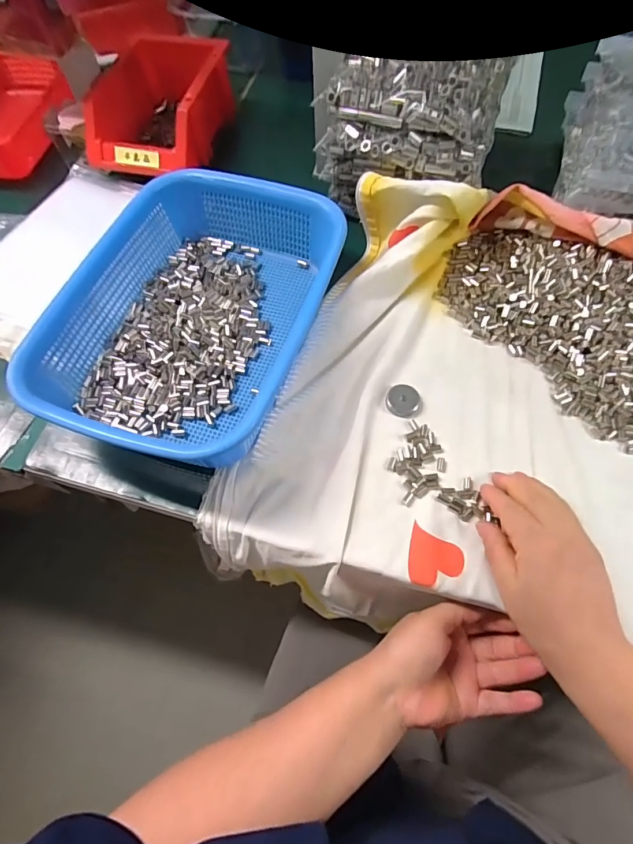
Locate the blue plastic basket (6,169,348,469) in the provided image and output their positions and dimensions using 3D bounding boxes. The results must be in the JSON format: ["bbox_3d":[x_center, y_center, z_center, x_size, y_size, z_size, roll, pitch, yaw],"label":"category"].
[{"bbox_3d":[-0.107,-0.100,0.407,0.200,0.064,0.285,21,69,10],"label":"blue plastic basket"}]

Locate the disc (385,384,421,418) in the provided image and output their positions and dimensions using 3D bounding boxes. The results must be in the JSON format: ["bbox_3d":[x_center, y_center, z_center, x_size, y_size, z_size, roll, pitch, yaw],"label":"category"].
[{"bbox_3d":[0.078,-0.019,0.405,0.029,0.006,0.029,-1,67,1],"label":"disc"}]

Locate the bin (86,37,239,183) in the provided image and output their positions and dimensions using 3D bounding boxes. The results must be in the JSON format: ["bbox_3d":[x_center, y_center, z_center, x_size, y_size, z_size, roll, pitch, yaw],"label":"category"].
[{"bbox_3d":[-0.179,-0.377,0.552,0.123,0.084,0.194,13,68,7],"label":"bin"}]

